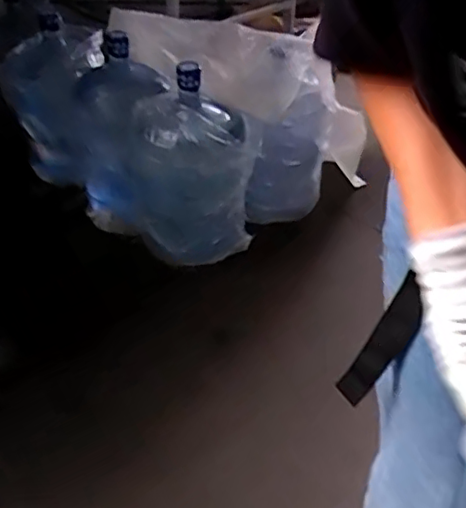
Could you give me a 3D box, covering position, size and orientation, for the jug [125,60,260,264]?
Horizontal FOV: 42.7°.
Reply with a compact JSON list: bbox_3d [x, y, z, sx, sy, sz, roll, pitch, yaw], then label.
[{"bbox_3d":[-0.109,-0.220,1.523,0.302,0.442,0.307,-7,42,-10],"label":"jug"}]

